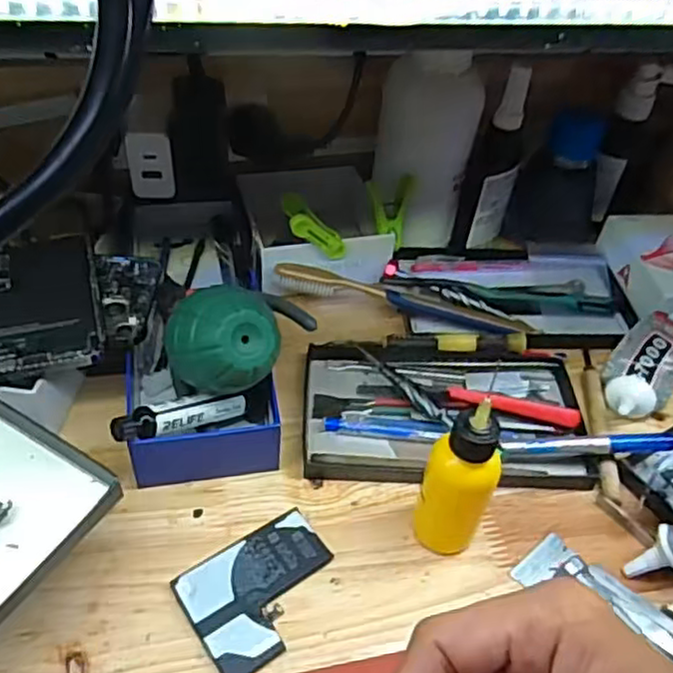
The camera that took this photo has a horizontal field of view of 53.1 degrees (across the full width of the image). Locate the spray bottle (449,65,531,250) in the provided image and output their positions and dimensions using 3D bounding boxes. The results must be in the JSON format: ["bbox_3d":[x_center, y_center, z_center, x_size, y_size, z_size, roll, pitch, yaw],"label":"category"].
[{"bbox_3d":[0.118,-0.127,0.511,0.038,0.134,0.042,17,46,13],"label":"spray bottle"}]

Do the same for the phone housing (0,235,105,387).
[{"bbox_3d":[-0.182,-0.019,0.404,0.074,0.012,0.117,-9,47,-16],"label":"phone housing"}]

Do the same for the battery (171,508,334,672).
[{"bbox_3d":[-0.036,0.127,0.342,0.077,0.007,0.059,-27,53,-29],"label":"battery"}]

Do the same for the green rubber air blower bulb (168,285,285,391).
[{"bbox_3d":[-0.061,0.005,0.366,0.057,0.048,0.050,-7,46,-13],"label":"green rubber air blower bulb"}]

